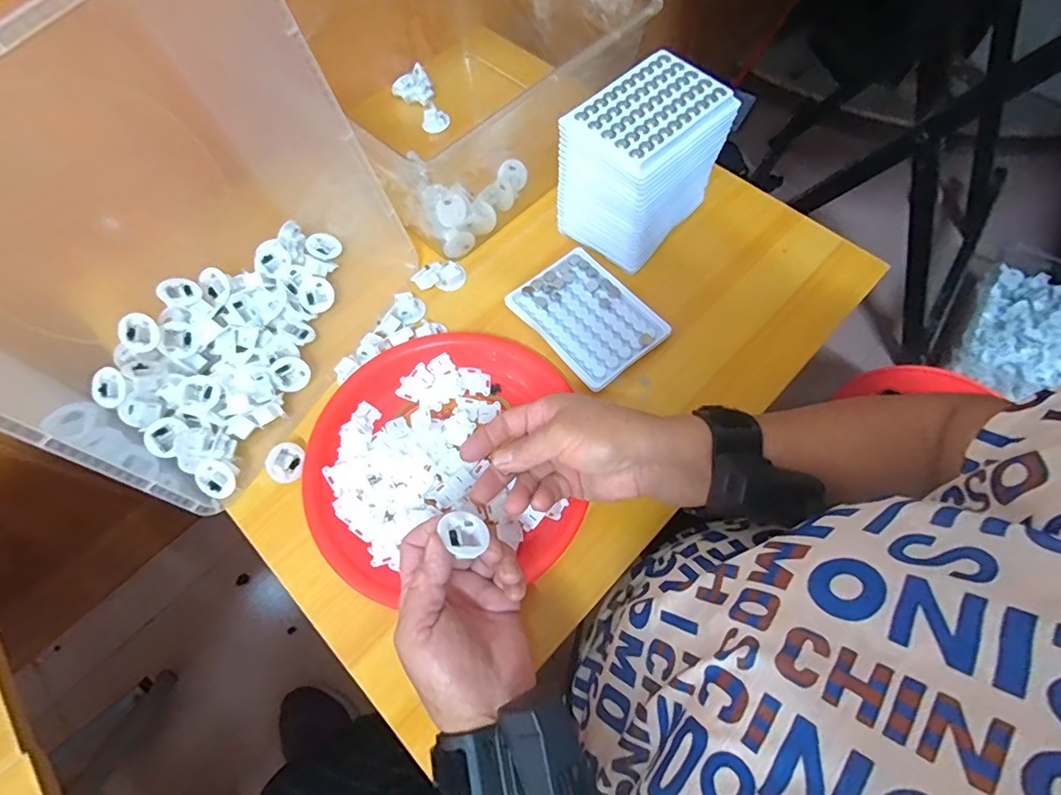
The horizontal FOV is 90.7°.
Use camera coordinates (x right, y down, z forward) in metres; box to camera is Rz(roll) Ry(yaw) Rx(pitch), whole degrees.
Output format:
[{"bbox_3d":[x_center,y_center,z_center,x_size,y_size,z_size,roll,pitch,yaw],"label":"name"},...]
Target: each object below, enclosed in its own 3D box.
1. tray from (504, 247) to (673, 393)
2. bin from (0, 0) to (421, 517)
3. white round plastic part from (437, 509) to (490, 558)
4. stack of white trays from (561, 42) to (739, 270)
[{"bbox_3d":[0.052,-0.076,0.490,0.094,0.012,0.128,-37,72,-14],"label":"tray"},{"bbox_3d":[-0.277,-0.124,0.370,0.209,0.269,0.315,29,70,12],"label":"bin"},{"bbox_3d":[-0.042,0.087,0.333,0.027,0.013,0.030,2,41,-34],"label":"white round plastic part"},{"bbox_3d":[0.101,-0.216,0.486,0.103,0.116,0.124,38,73,15],"label":"stack of white trays"}]

